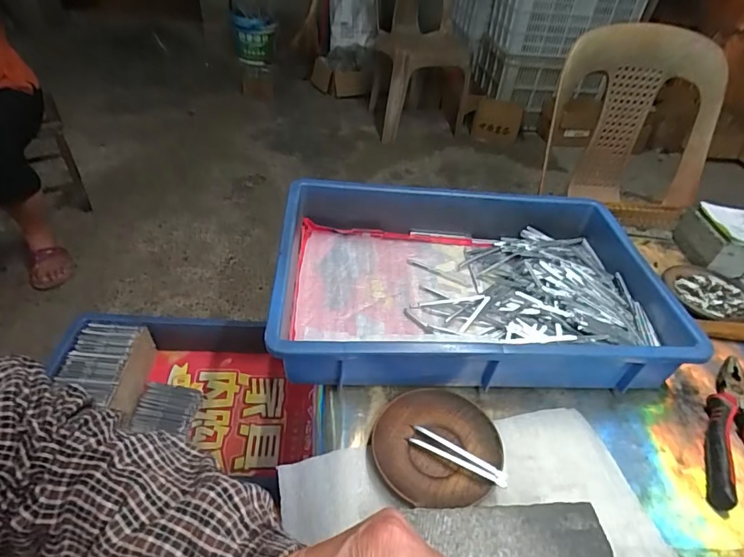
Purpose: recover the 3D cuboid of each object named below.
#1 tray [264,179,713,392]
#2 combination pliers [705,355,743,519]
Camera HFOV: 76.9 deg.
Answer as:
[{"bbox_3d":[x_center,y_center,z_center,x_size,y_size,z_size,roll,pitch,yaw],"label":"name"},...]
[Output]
[{"bbox_3d":[0.111,0.003,0.561,0.424,0.081,0.284,3,41,-5],"label":"tray"},{"bbox_3d":[0.366,0.155,0.467,0.053,0.024,0.212,21,43,16],"label":"combination pliers"}]

